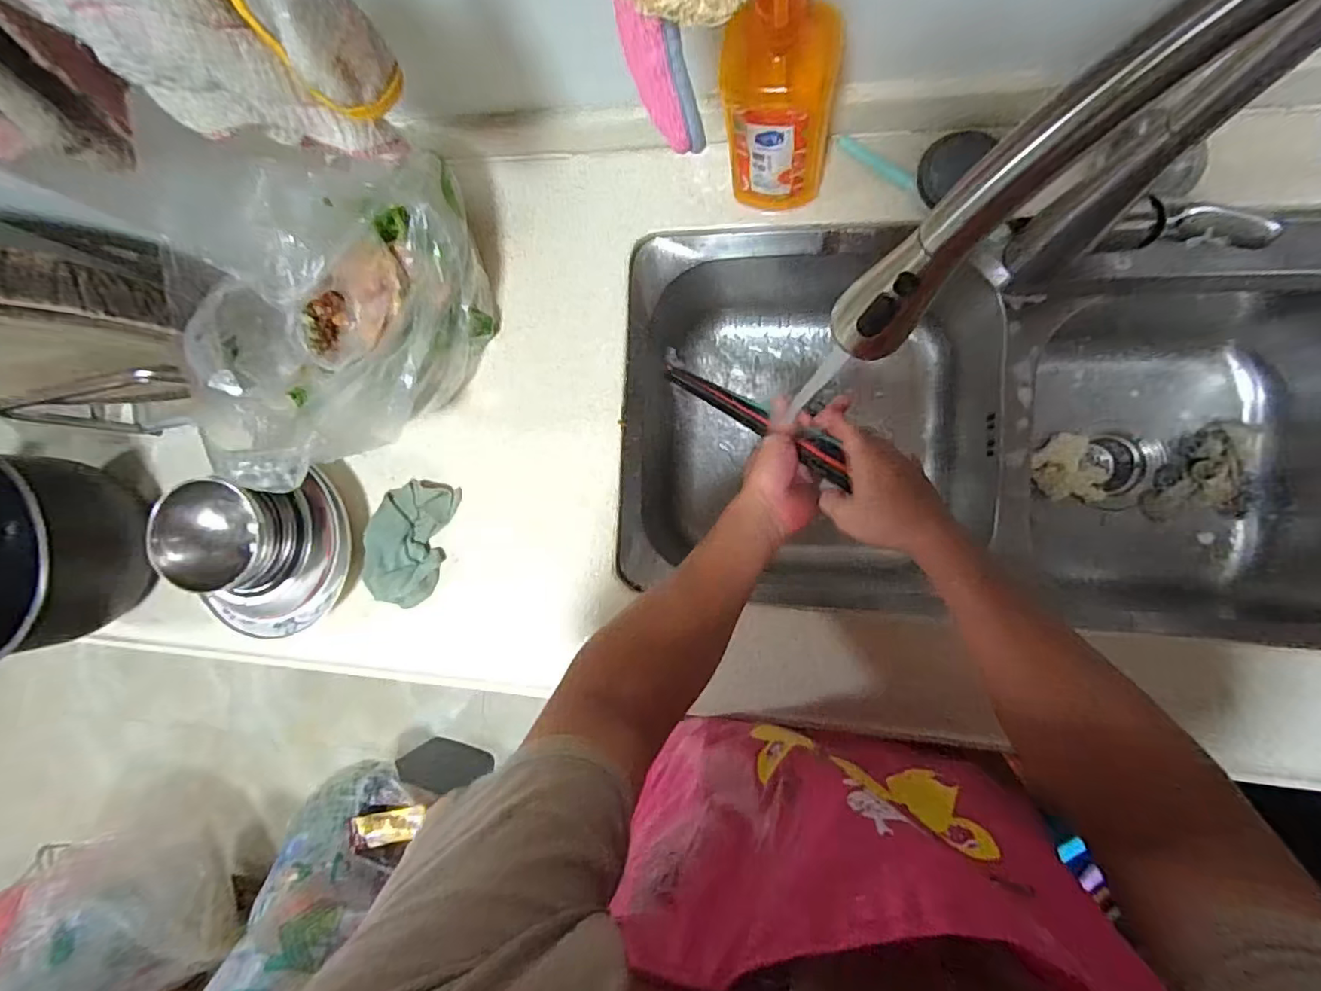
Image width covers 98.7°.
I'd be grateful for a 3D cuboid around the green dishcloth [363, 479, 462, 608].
[{"bbox_3d":[-0.287,0.053,0.638,0.085,0.031,0.142,14,92,9],"label":"green dishcloth"}]

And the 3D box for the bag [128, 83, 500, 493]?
[{"bbox_3d":[-0.290,-0.153,0.546,0.202,0.216,0.283,-7,89,10],"label":"bag"}]

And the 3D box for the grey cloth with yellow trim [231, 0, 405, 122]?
[{"bbox_3d":[-0.170,-0.237,0.274,0.059,0.104,0.031,-39,84,8],"label":"grey cloth with yellow trim"}]

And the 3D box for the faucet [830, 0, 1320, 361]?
[{"bbox_3d":[0.225,-0.172,0.384,0.251,0.409,0.051,-33,84,8],"label":"faucet"}]

